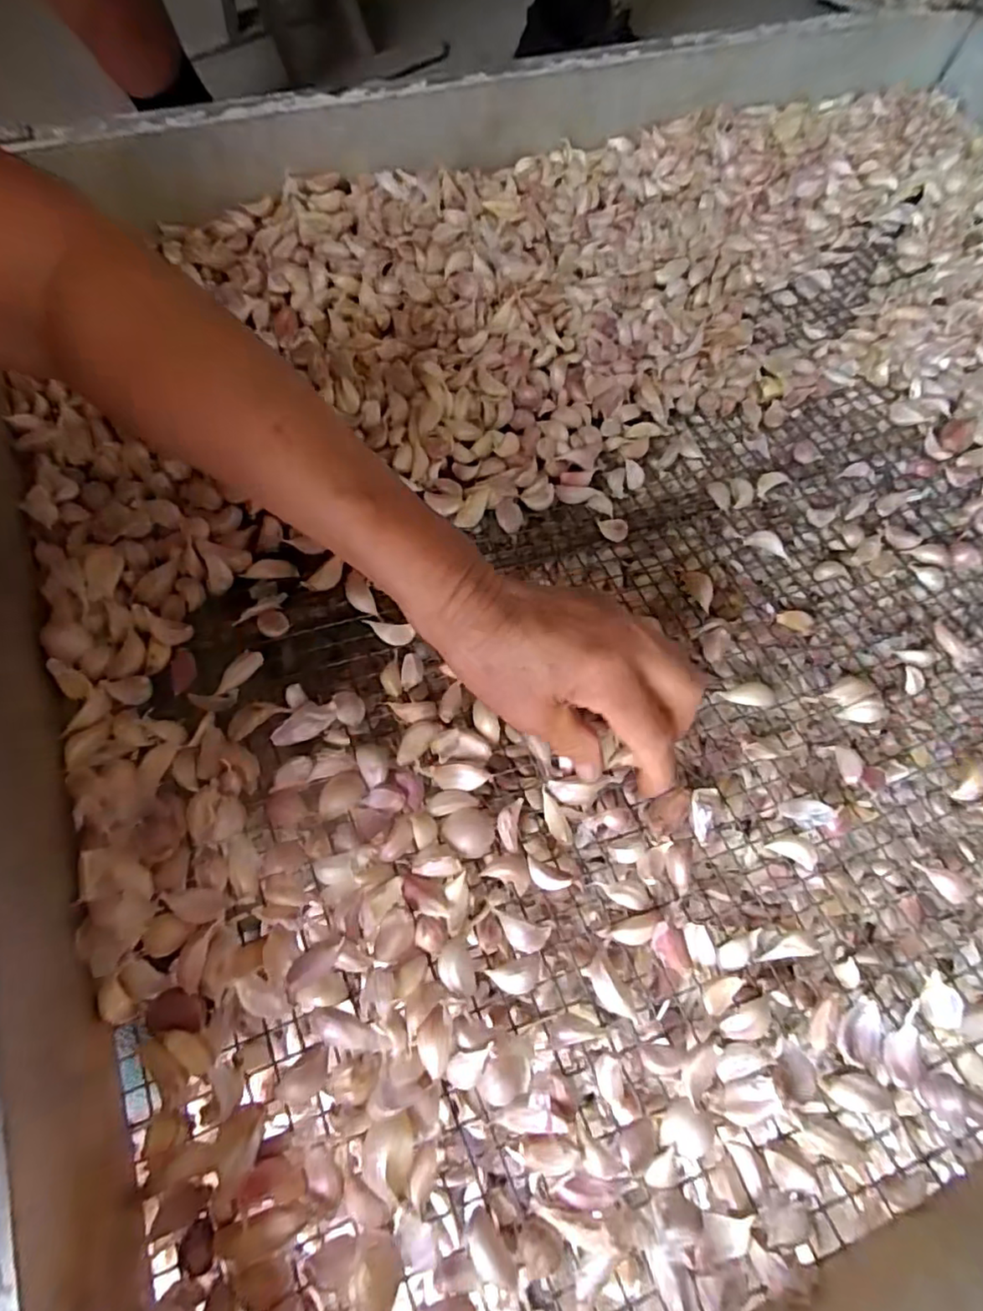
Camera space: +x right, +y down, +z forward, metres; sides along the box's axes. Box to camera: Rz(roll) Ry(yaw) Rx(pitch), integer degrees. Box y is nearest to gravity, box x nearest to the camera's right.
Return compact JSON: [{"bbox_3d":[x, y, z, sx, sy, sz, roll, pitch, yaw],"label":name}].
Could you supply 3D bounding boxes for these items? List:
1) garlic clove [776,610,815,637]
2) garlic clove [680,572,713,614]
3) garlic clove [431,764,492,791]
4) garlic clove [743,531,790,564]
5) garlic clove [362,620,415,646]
[{"bbox_3d":[0.202,-0.022,0.400,0.025,0.014,0.013,4,67,3],"label":"garlic clove"},{"bbox_3d":[0.140,-0.044,0.403,0.013,0.017,0.031,-15,68,-5],"label":"garlic clove"},{"bbox_3d":[-0.017,0.066,0.324,0.031,0.007,0.013,4,67,3],"label":"garlic clove"},{"bbox_3d":[0.195,-0.077,0.417,0.033,0.015,0.011,23,70,10],"label":"garlic clove"},{"bbox_3d":[-0.063,-0.013,0.363,0.031,0.007,0.012,7,68,4],"label":"garlic clove"}]

